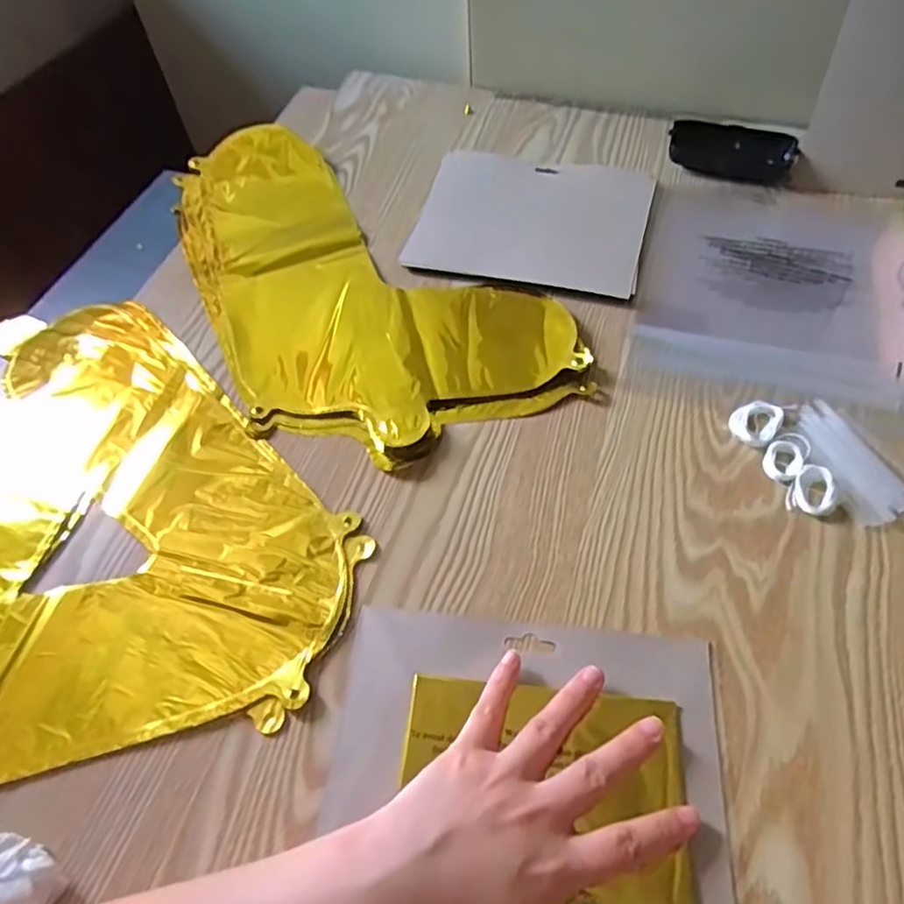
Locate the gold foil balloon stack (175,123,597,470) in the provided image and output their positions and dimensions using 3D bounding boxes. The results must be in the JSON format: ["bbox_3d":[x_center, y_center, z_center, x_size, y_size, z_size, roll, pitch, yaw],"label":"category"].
[{"bbox_3d":[-0.106,-0.161,0.549,0.224,0.013,0.438,-29,58,-16],"label":"gold foil balloon stack"}]

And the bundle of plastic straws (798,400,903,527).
[{"bbox_3d":[0.254,0.006,0.419,0.042,0.007,0.092,-17,55,-8],"label":"bundle of plastic straws"}]

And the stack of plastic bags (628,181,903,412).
[{"bbox_3d":[0.271,-0.143,0.524,0.217,0.010,0.246,13,57,12],"label":"stack of plastic bags"}]

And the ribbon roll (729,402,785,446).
[{"bbox_3d":[0.204,-0.020,0.434,0.030,0.007,0.036,36,64,25],"label":"ribbon roll"}]

